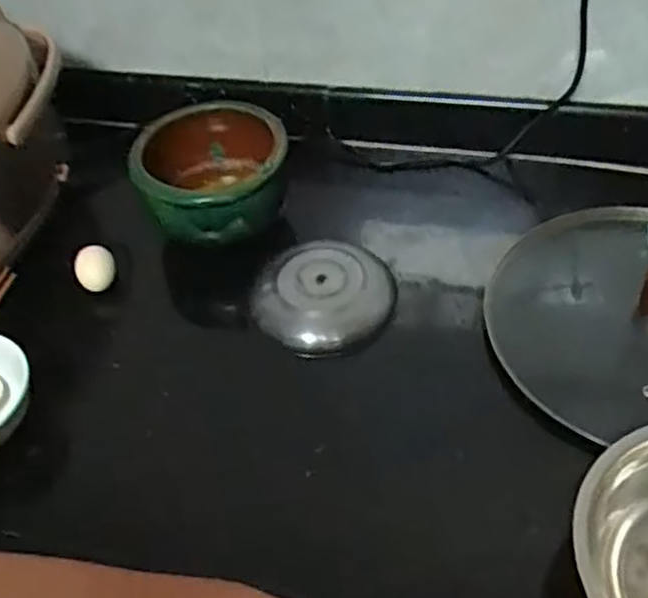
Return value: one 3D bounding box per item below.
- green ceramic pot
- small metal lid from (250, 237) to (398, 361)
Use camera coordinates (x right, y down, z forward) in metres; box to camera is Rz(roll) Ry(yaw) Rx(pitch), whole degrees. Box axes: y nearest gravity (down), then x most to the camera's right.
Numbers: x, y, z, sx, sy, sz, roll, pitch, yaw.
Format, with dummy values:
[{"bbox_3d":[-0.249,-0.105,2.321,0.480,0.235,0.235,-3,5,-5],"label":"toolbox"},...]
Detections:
[{"bbox_3d":[-0.121,-0.132,0.805,0.156,0.098,0.146,-3,48,3],"label":"green ceramic pot"},{"bbox_3d":[0.003,-0.006,0.748,0.131,0.036,0.133,-3,48,3],"label":"small metal lid"}]

